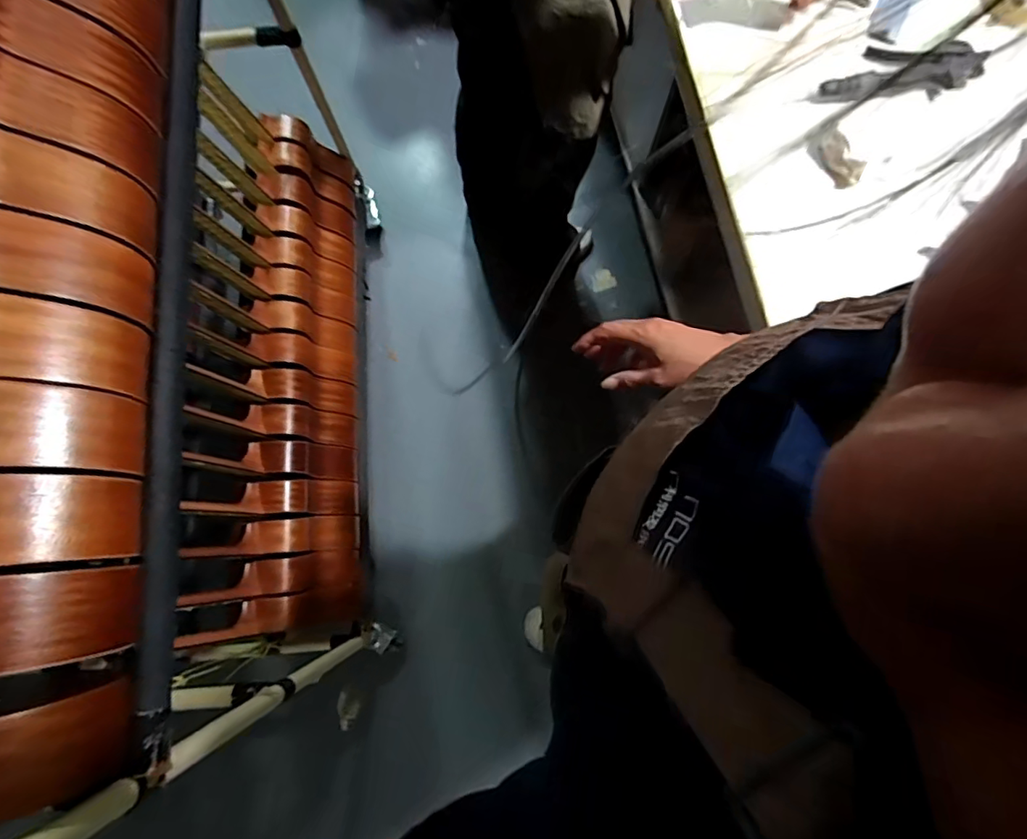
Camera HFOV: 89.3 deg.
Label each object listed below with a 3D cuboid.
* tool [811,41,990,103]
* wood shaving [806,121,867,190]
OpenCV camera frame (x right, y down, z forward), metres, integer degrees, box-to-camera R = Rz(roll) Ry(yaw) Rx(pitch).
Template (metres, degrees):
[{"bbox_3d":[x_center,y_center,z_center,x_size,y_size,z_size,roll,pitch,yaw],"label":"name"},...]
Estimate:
[{"bbox_3d":[0.523,-0.477,0.703,0.228,0.025,0.081,-5,77,0],"label":"tool"},{"bbox_3d":[0.423,-0.347,0.680,0.024,0.043,0.083,-25,78,-4],"label":"wood shaving"}]

